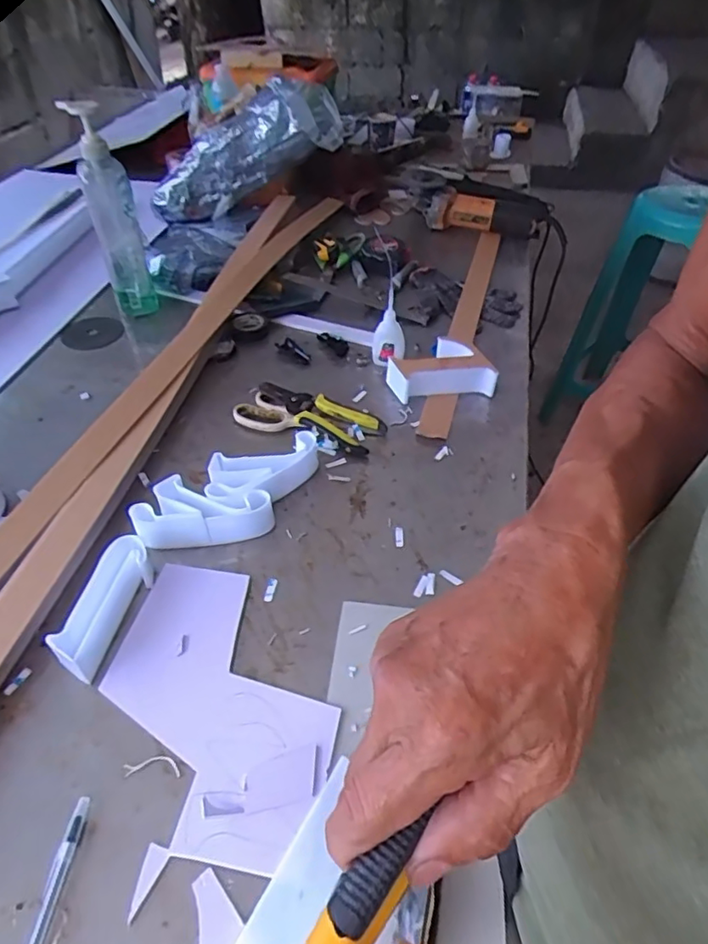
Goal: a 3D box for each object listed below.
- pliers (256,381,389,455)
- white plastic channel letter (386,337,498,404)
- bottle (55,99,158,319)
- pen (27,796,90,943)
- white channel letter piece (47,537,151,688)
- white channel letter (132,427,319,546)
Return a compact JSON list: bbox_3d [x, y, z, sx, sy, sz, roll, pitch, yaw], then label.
[{"bbox_3d":[-0.043,-0.078,0.741,0.171,0.024,0.066,27,50,24],"label":"pliers"},{"bbox_3d":[0.116,-0.138,0.786,0.136,0.049,0.073,-6,45,-7],"label":"white plastic channel letter"},{"bbox_3d":[-0.347,-0.359,0.843,0.068,0.288,0.083,-13,46,-14],"label":"bottle"},{"bbox_3d":[-0.202,0.293,0.371,0.012,0.009,0.150,3,45,3],"label":"pen"},{"bbox_3d":[-0.221,0.117,0.521,0.033,0.043,0.124,13,46,12],"label":"white channel letter piece"},{"bbox_3d":[-0.130,0.023,0.625,0.203,0.041,0.101,-13,46,-13],"label":"white channel letter"}]

